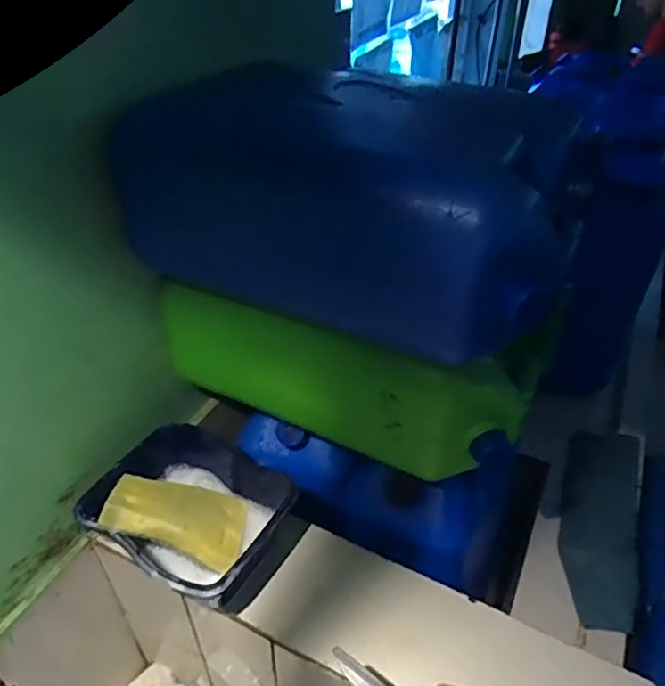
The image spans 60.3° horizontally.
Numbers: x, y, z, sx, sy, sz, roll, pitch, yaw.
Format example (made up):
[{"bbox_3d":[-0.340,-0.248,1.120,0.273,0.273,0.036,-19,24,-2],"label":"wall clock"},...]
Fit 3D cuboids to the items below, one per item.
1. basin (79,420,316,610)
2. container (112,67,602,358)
[{"bbox_3d":[-0.157,0.191,0.646,0.203,0.100,0.162,22,43,25],"label":"basin"},{"bbox_3d":[0.037,-0.153,0.553,0.385,0.152,0.272,18,41,21],"label":"container"}]

